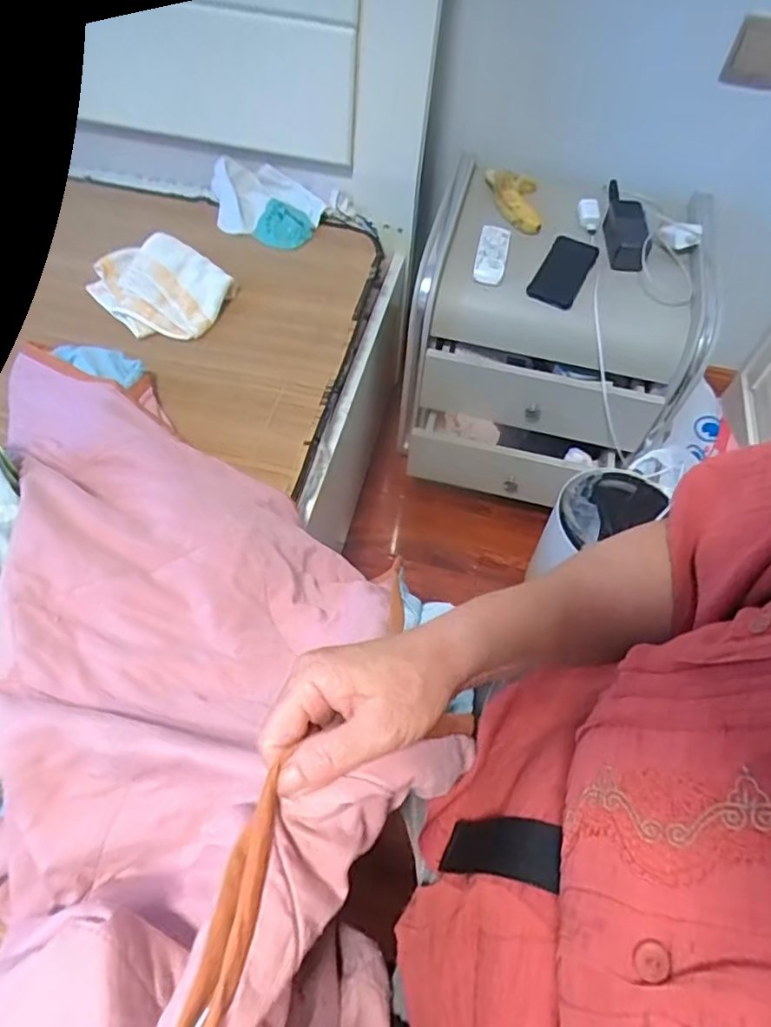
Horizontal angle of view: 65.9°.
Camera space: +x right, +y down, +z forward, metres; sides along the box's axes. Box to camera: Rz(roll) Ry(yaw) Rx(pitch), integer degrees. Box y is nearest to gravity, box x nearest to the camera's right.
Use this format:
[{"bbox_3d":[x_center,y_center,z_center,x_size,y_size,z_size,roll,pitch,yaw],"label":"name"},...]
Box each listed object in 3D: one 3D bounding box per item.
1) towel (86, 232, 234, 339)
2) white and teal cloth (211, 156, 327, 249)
[{"bbox_3d":[-0.365,-0.377,0.986,0.213,0.056,0.175,39,63,22],"label":"towel"},{"bbox_3d":[-0.223,-0.589,1.126,0.194,0.068,0.185,-8,56,-8],"label":"white and teal cloth"}]

